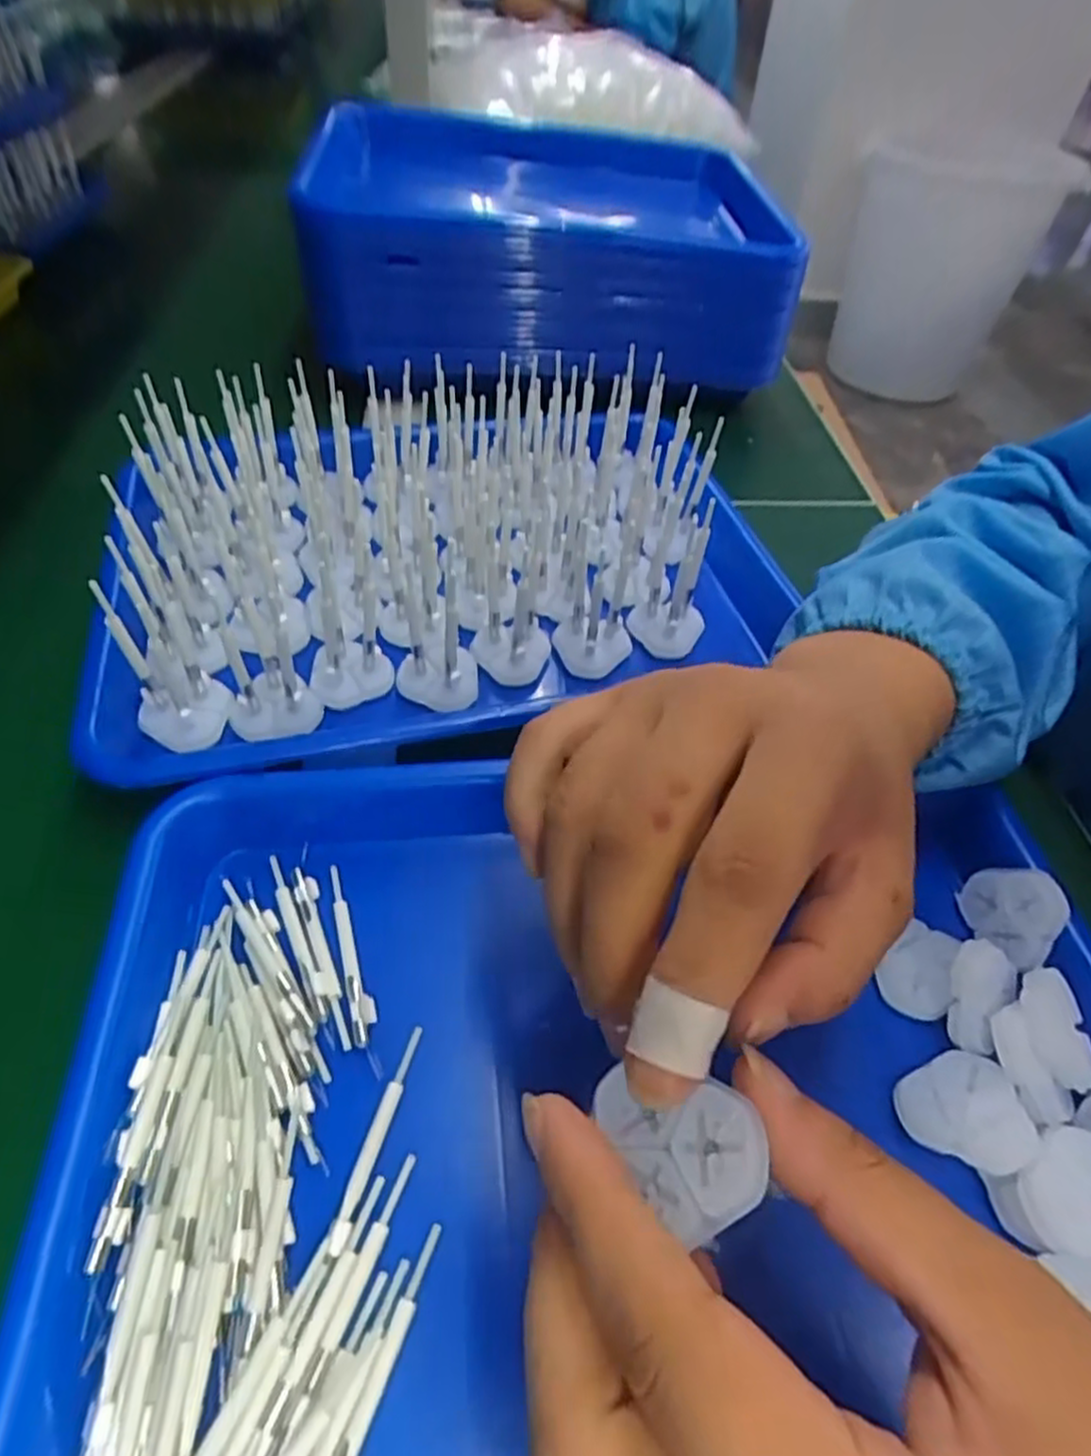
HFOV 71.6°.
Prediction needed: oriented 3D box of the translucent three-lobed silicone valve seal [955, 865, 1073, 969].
[{"bbox_3d":[0.171,0.068,0.278,0.006,0.035,0.034,15,85,-27],"label":"translucent three-lobed silicone valve seal"}]

